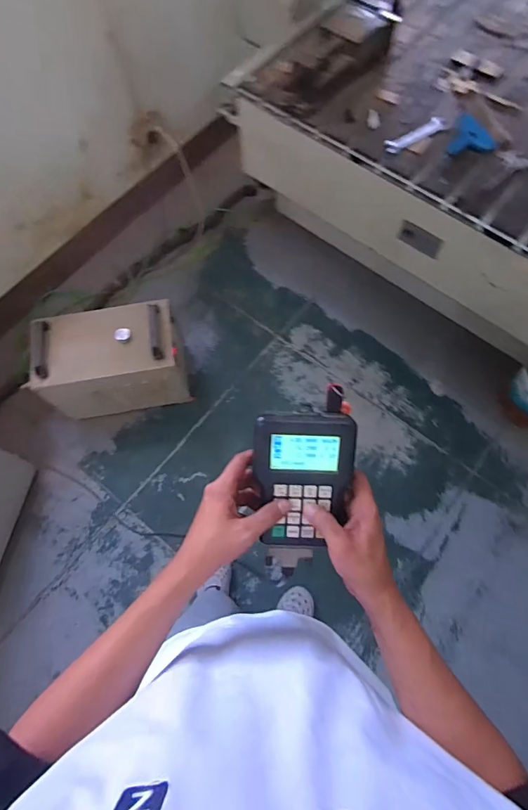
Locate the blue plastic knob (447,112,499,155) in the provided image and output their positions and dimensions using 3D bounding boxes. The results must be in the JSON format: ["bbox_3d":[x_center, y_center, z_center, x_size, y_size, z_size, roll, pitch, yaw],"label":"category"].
[{"bbox_3d":[0.561,-0.708,1.125,0.119,0.024,0.156,23,71,10],"label":"blue plastic knob"}]

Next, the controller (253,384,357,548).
[{"bbox_3d":[0.046,0.069,0.467,0.109,0.035,0.160,-10,100,0],"label":"controller"}]

